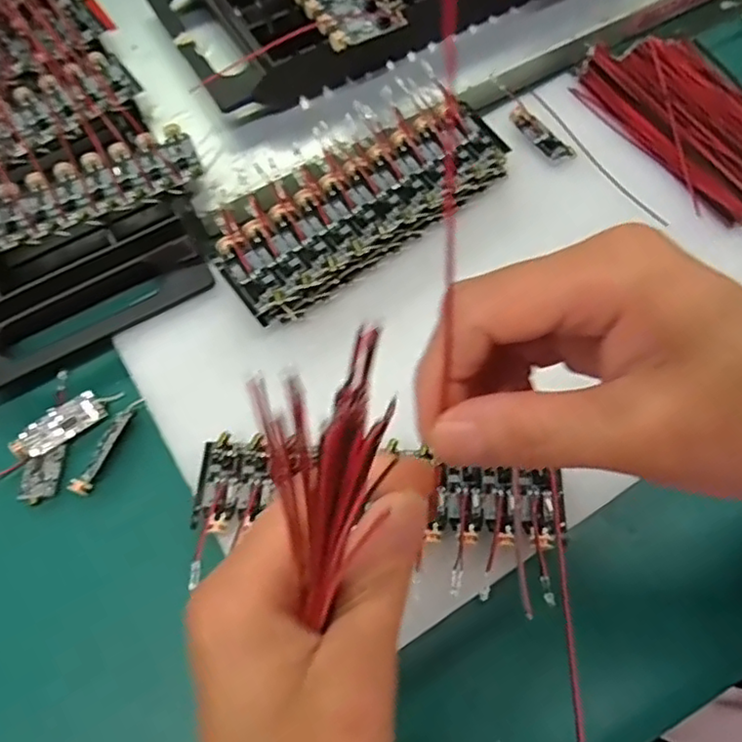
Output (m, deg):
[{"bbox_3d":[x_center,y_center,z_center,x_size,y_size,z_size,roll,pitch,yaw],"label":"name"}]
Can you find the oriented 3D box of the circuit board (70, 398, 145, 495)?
[{"bbox_3d":[-0.129,0.035,0.310,0.008,0.007,0.052,20,67,13],"label":"circuit board"}]

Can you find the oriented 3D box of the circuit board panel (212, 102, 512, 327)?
[{"bbox_3d":[-0.003,-0.088,0.340,0.165,0.026,0.056,-35,67,-12],"label":"circuit board panel"}]

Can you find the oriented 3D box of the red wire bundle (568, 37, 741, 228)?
[{"bbox_3d":[0.191,-0.147,0.373,0.082,0.013,0.143,-29,66,-10],"label":"red wire bundle"}]

